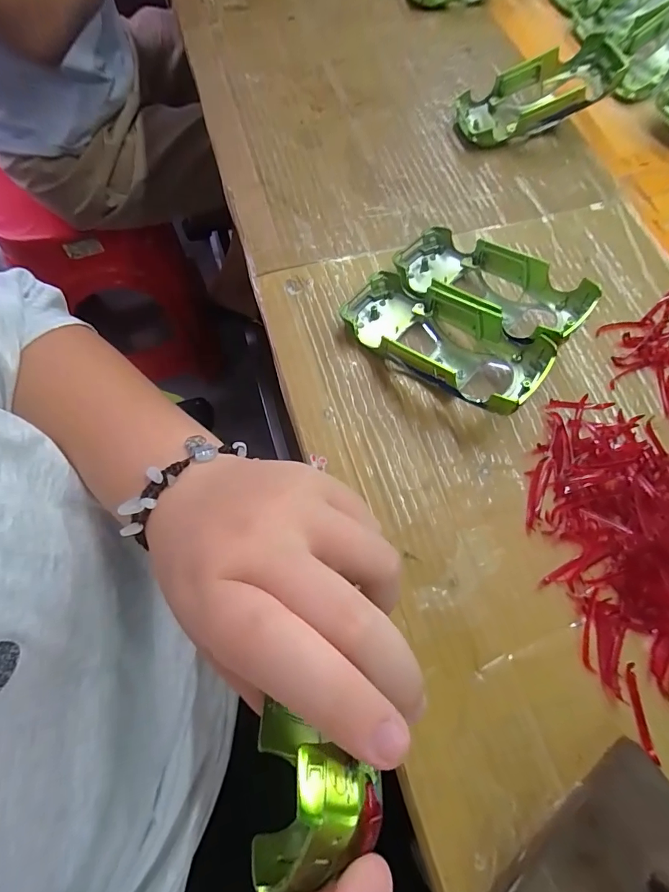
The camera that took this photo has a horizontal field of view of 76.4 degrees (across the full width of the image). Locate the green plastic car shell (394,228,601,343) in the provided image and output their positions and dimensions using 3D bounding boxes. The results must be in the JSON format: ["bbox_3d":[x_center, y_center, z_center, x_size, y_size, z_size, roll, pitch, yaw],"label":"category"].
[{"bbox_3d":[0.100,-0.108,0.286,0.125,0.046,0.062,38,72,11],"label":"green plastic car shell"}]

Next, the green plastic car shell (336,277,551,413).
[{"bbox_3d":[0.066,-0.068,0.271,0.128,0.042,0.062,37,72,11],"label":"green plastic car shell"}]

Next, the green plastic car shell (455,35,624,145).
[{"bbox_3d":[0.181,-0.305,0.372,0.143,0.030,0.056,-19,65,7],"label":"green plastic car shell"}]

